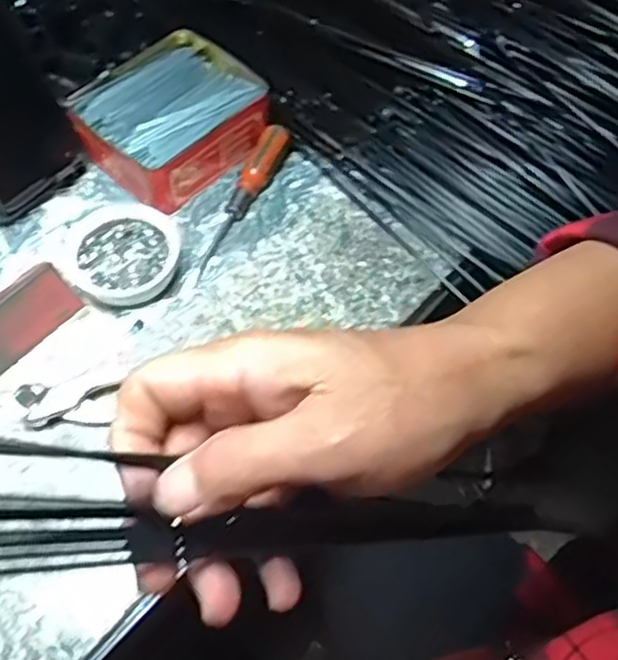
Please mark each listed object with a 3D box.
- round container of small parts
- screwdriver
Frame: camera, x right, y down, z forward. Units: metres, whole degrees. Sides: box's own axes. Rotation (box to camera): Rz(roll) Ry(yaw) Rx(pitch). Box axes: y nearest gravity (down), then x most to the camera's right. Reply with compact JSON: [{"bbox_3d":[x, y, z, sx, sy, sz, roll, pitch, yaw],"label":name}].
[{"bbox_3d":[-0.127,-0.048,0.492,0.077,0.022,0.075,1,60,-1],"label":"round container of small parts"},{"bbox_3d":[-0.049,-0.096,0.522,0.018,0.023,0.131,22,62,11],"label":"screwdriver"}]

